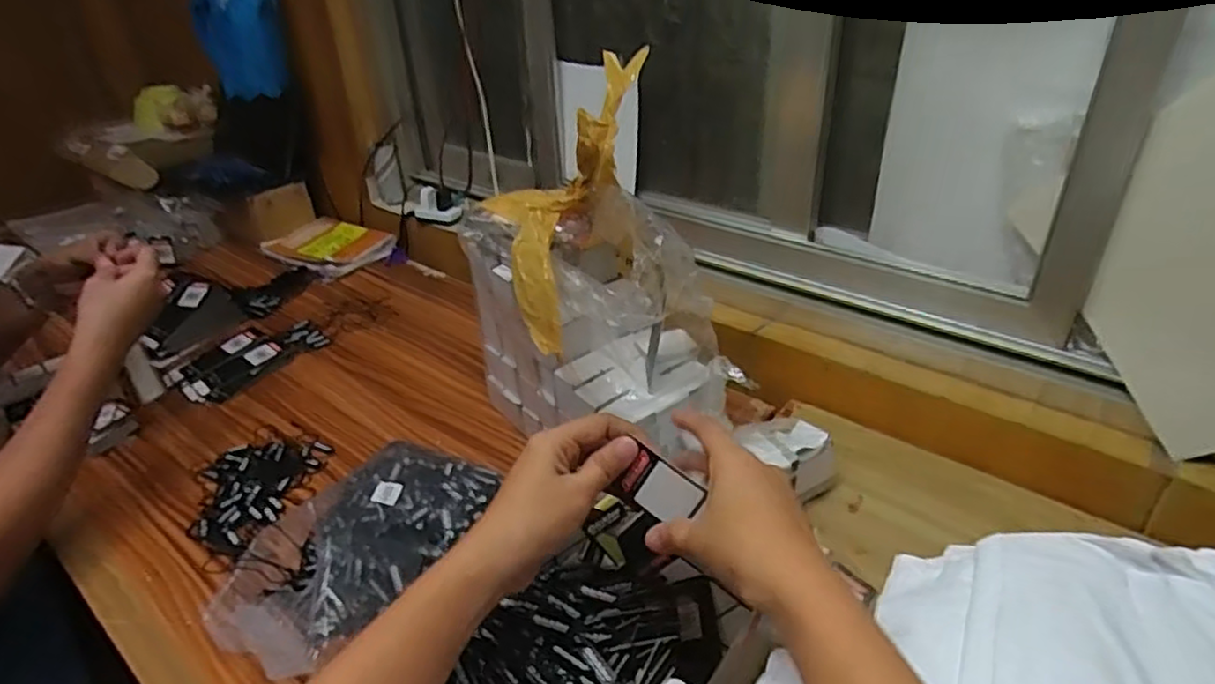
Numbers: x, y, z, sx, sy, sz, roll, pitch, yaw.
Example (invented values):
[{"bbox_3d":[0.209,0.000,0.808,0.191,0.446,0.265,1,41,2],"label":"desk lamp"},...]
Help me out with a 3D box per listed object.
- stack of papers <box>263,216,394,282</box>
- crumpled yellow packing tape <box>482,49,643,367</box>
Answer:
[{"bbox_3d":[-0.500,-0.174,1.233,0.220,0.022,0.150,18,37,29],"label":"stack of papers"},{"bbox_3d":[-0.037,-0.123,0.584,0.122,0.216,0.137,-7,32,-8],"label":"crumpled yellow packing tape"}]

